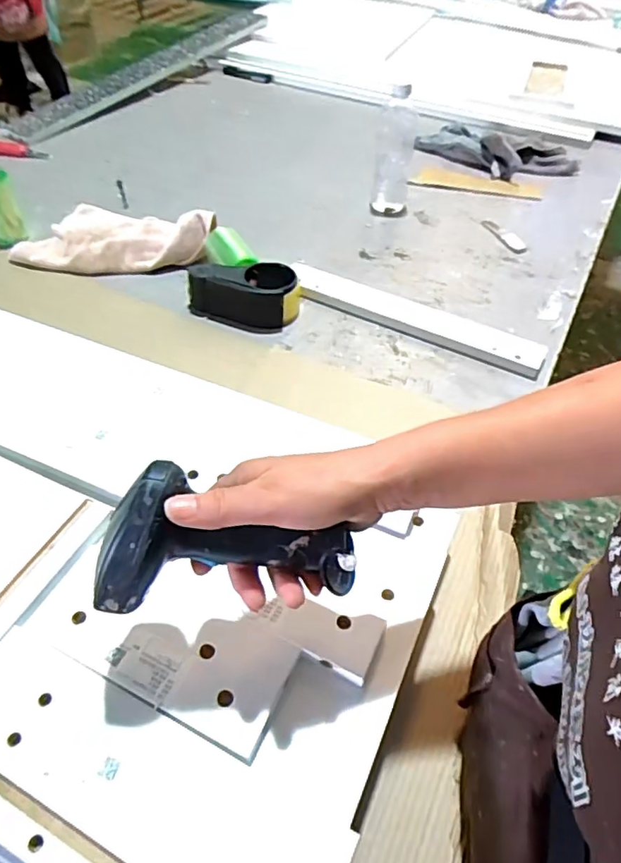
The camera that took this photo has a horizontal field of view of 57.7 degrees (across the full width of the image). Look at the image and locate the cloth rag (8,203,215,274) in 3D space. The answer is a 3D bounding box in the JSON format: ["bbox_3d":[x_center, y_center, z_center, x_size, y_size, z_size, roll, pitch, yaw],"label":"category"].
[{"bbox_3d":[-0.293,-0.308,0.864,0.276,0.050,0.177,12,53,6],"label":"cloth rag"}]

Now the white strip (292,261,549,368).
[{"bbox_3d":[0.145,-0.168,0.805,0.374,0.021,0.051,23,56,14],"label":"white strip"}]

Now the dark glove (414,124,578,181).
[{"bbox_3d":[0.367,-0.560,1.109,0.318,0.048,0.151,11,53,5],"label":"dark glove"}]

